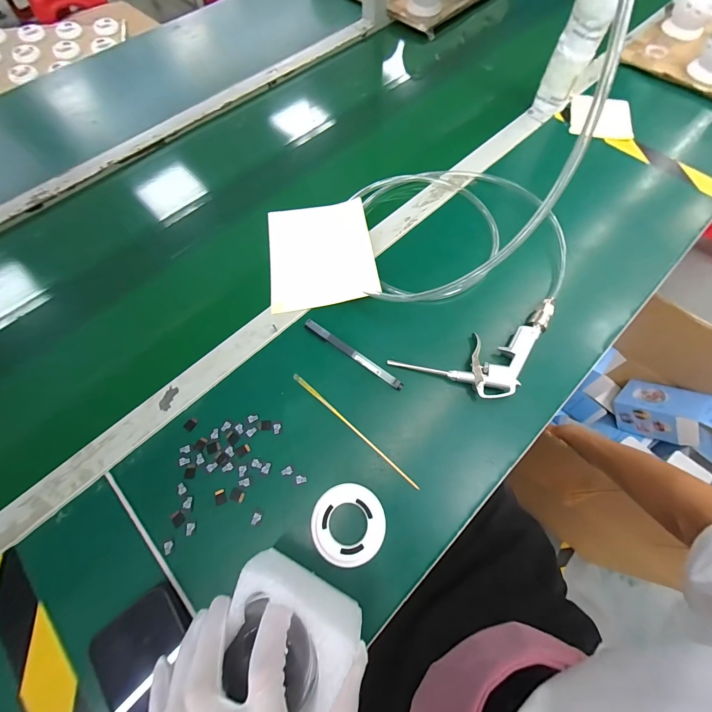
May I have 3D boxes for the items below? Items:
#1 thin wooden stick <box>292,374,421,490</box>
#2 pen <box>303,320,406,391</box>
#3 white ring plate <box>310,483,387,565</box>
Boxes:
[{"bbox_3d":[-0.005,0.083,0.365,0.187,0.009,0.007,40,73,16],"label":"thin wooden stick"},{"bbox_3d":[-0.006,-0.002,0.398,0.147,0.011,0.014,35,72,14],"label":"pen"},{"bbox_3d":[-0.008,0.169,0.322,0.072,0.011,0.072,0,67,1],"label":"white ring plate"}]

